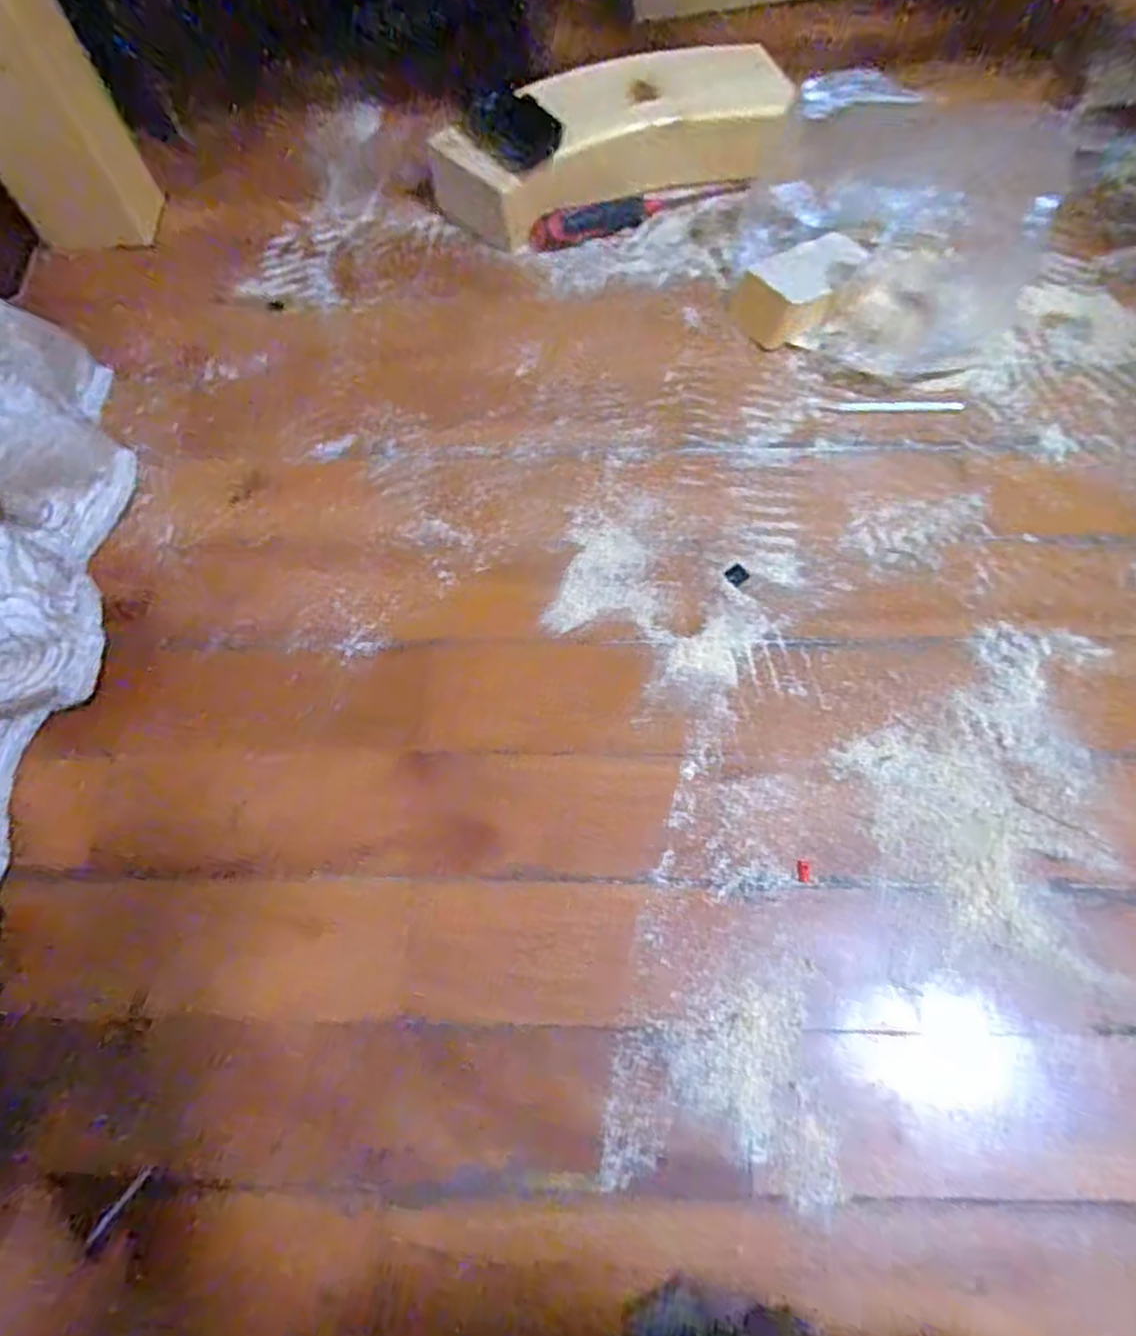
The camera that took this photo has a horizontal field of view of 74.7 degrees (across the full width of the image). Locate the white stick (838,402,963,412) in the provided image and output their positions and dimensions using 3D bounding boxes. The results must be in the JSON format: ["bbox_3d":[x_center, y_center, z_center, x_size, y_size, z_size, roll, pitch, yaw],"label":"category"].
[{"bbox_3d":[0.293,-0.229,0.653,0.104,0.004,0.010,1,69,2],"label":"white stick"}]

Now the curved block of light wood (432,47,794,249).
[{"bbox_3d":[0.032,-0.508,0.726,0.323,0.086,0.119,-18,70,-5],"label":"curved block of light wood"}]

